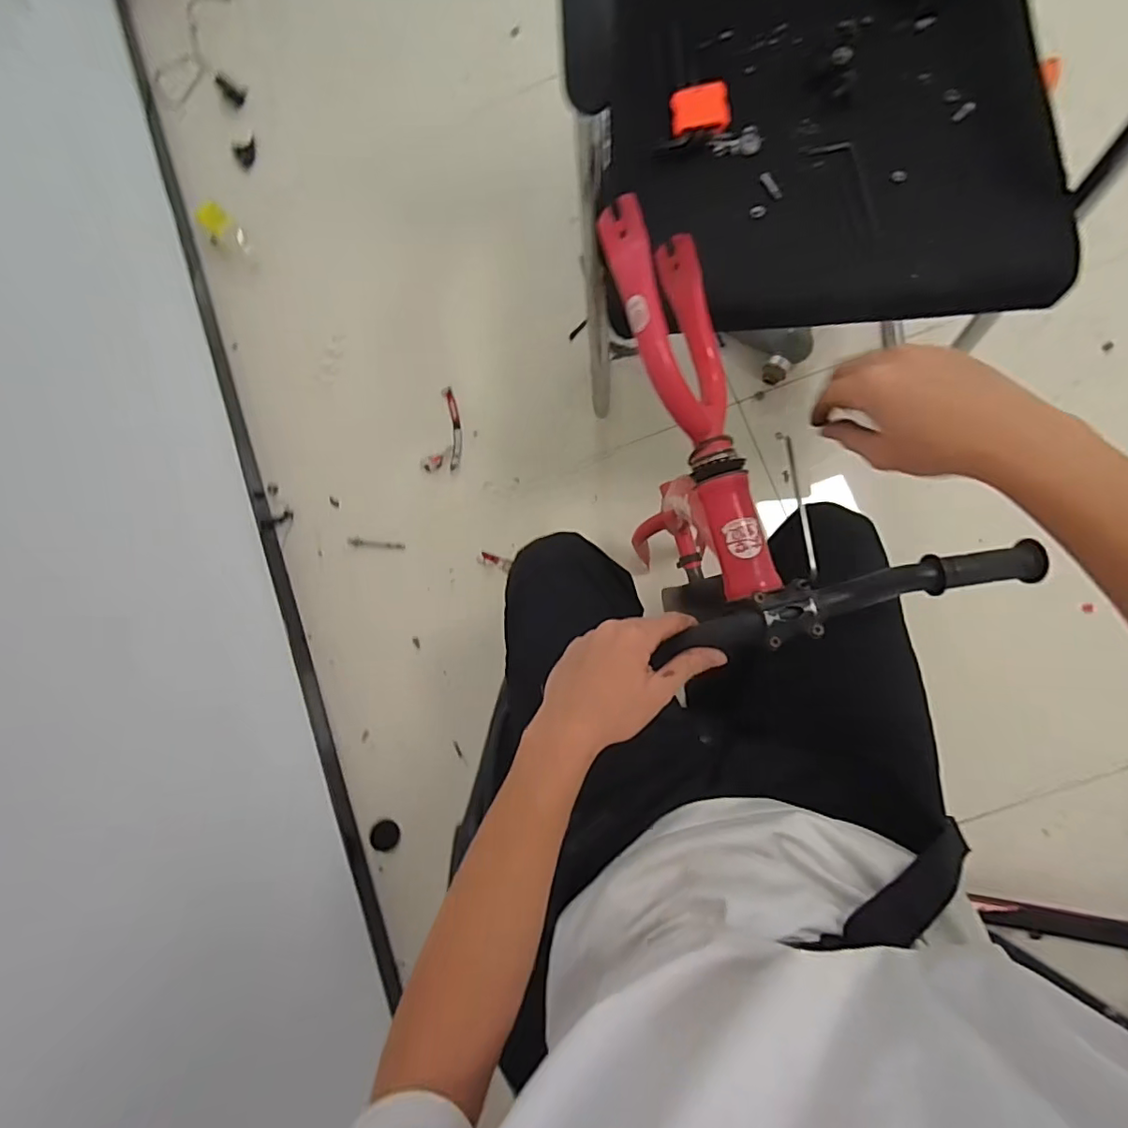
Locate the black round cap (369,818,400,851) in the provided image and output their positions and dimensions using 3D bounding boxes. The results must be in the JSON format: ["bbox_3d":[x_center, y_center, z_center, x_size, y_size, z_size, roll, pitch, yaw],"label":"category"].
[{"bbox_3d":[-0.320,0.486,1.019,0.049,0.015,0.051,-1,83,6],"label":"black round cap"}]

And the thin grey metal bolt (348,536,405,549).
[{"bbox_3d":[-0.359,-0.037,1.090,0.111,0.015,0.017,8,84,7],"label":"thin grey metal bolt"}]

